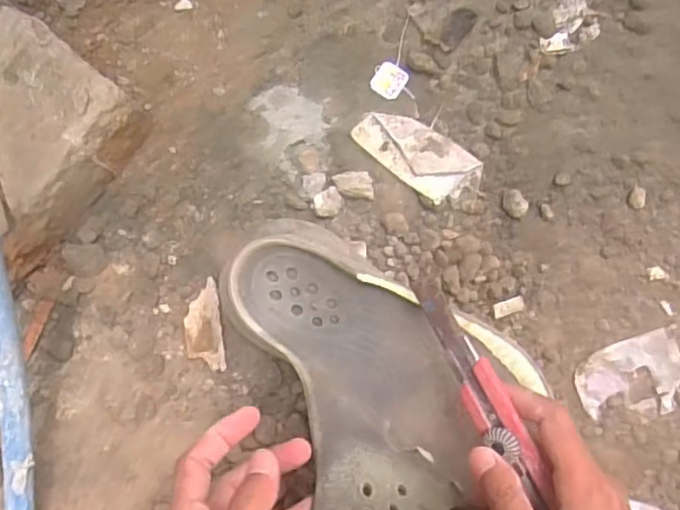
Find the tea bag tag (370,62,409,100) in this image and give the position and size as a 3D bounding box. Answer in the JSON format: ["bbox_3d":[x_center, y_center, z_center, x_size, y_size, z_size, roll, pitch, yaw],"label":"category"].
[{"bbox_3d":[0.038,-0.133,0.494,0.024,0.004,0.024,30,86,6],"label":"tea bag tag"}]

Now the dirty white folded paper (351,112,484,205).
[{"bbox_3d":[0.057,-0.074,0.487,0.097,0.010,0.045,33,86,6],"label":"dirty white folded paper"}]

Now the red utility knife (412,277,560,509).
[{"bbox_3d":[0.085,0.081,0.391,0.024,0.015,0.147,-29,79,-1],"label":"red utility knife"}]

